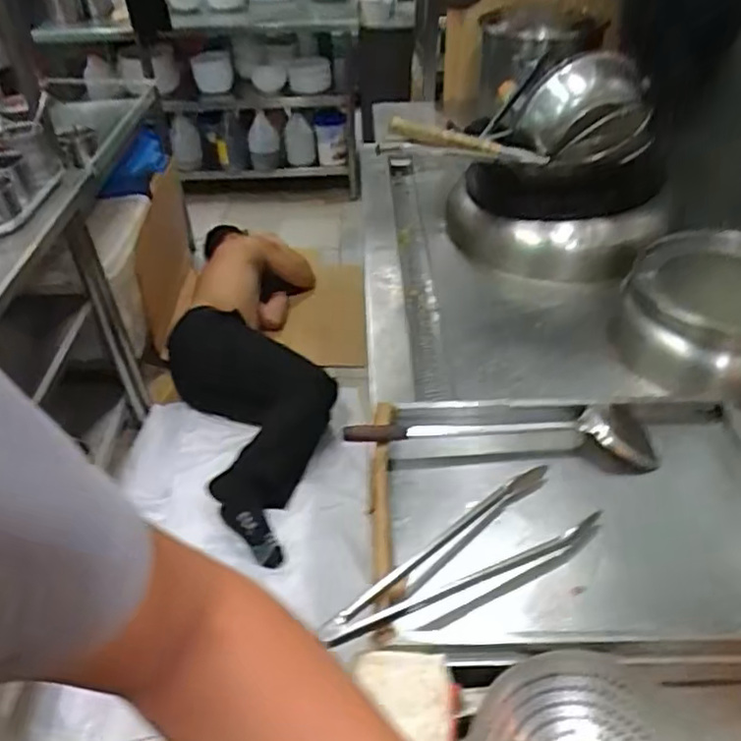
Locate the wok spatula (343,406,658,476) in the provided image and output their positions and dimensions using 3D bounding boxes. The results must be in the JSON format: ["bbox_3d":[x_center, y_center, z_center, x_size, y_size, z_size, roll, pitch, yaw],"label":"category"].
[{"bbox_3d":[0.190,0.093,0.950,0.437,0.055,0.085,3,40,5],"label":"wok spatula"}]

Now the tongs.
[{"bbox_3d":[0.111,0.229,0.786,0.382,0.050,0.109,-25,45,-25],"label":"tongs"}]

